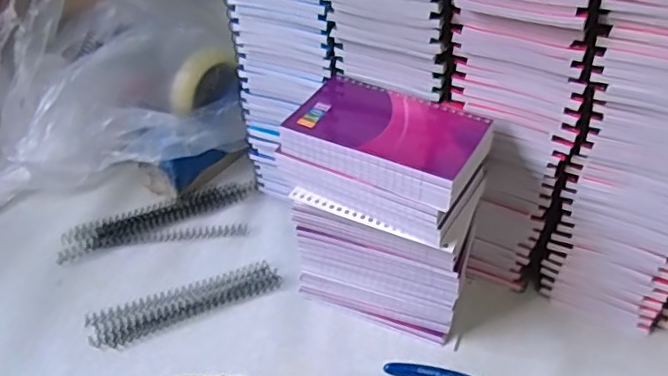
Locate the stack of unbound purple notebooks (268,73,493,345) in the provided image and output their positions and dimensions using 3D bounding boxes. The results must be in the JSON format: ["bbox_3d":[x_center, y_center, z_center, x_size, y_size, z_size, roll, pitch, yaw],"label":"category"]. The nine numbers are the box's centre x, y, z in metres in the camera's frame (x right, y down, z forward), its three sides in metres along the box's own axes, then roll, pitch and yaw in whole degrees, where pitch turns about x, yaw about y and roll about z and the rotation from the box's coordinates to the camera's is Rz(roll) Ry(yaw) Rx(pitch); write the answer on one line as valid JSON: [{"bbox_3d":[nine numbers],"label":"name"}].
[{"bbox_3d":[0.043,0.018,0.467,0.147,0.181,0.101,19,44,20],"label":"stack of unbound purple notebooks"}]

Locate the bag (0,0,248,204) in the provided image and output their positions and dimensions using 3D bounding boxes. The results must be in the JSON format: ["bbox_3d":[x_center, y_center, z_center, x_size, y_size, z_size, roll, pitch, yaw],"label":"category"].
[{"bbox_3d":[-0.240,-0.131,0.628,0.272,0.187,0.265,-5,42,-3],"label":"bag"}]

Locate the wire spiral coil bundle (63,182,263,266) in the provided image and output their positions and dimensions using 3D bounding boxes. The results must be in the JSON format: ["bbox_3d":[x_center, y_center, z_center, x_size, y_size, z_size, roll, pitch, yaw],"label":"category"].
[{"bbox_3d":[-0.171,0.028,0.575,0.182,0.011,0.068,-9,42,-11],"label":"wire spiral coil bundle"}]

